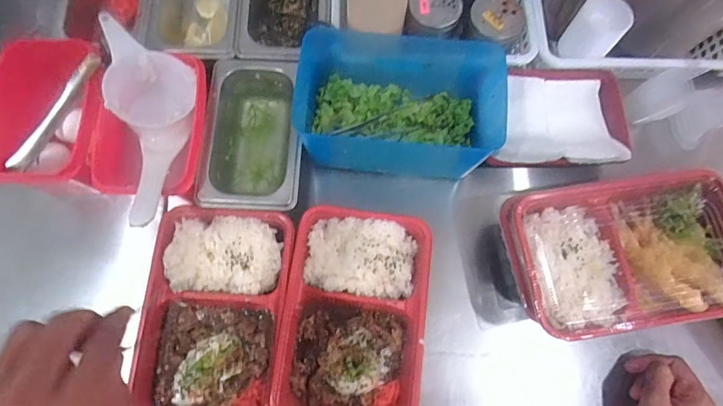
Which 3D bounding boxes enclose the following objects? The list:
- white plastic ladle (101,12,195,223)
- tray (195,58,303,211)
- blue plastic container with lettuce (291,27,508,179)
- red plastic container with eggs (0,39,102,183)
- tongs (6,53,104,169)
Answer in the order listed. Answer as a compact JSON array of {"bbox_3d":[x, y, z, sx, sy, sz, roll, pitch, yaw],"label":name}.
[{"bbox_3d":[-0.213,-0.084,0.476,0.084,0.080,0.236,-10,74,-5],"label":"white plastic ladle"},{"bbox_3d":[-0.119,-0.074,0.503,0.103,0.061,0.172,3,73,-1],"label":"tray"},{"bbox_3d":[0.042,-0.112,0.506,0.214,0.097,0.133,9,73,1],"label":"blue plastic container with lettuce"},{"bbox_3d":[-0.326,-0.096,0.478,0.107,0.072,0.157,-3,73,-3],"label":"red plastic container with eggs"},{"bbox_3d":[-0.316,-0.093,0.461,0.010,0.019,0.143,36,90,8],"label":"tongs"}]

